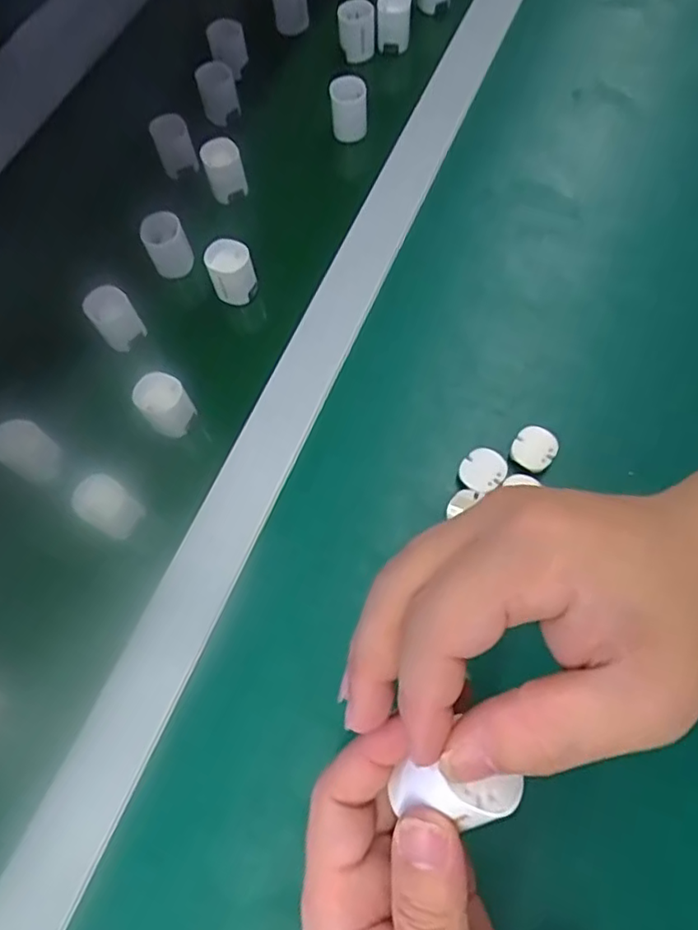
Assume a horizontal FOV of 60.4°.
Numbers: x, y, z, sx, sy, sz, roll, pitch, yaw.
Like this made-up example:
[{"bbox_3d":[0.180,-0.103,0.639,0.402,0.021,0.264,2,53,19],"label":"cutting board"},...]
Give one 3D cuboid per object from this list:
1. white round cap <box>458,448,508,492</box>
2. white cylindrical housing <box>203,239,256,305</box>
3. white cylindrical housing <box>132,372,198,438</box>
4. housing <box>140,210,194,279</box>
[{"bbox_3d":[0.080,0.004,0.361,0.027,0.011,0.025,0,63,1],"label":"white round cap"},{"bbox_3d":[-0.082,-0.135,0.419,0.029,0.032,0.028,0,63,1],"label":"white cylindrical housing"},{"bbox_3d":[-0.115,-0.037,0.379,0.028,0.033,0.028,0,63,1],"label":"white cylindrical housing"},{"bbox_3d":[-0.131,-0.158,0.435,0.028,0.040,0.028,0,63,1],"label":"housing"}]

